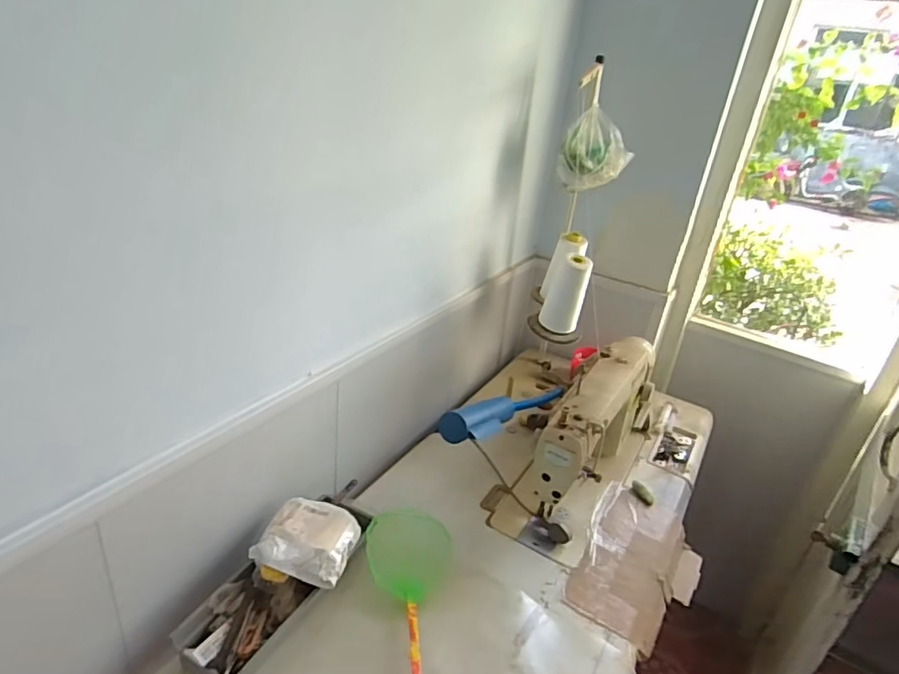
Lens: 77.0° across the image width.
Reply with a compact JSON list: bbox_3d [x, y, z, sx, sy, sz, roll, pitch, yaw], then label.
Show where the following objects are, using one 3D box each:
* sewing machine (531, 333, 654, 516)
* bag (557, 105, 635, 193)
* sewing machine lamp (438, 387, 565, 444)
[{"bbox_3d":[0.298,0.170,1.141,0.133,0.222,0.487,21,30,25],"label":"sewing machine"},{"bbox_3d":[0.311,-0.393,1.209,0.146,0.150,0.058,-3,29,-21],"label":"bag"},{"bbox_3d":[0.110,0.133,1.022,0.059,0.052,0.339,26,19,32],"label":"sewing machine lamp"}]

